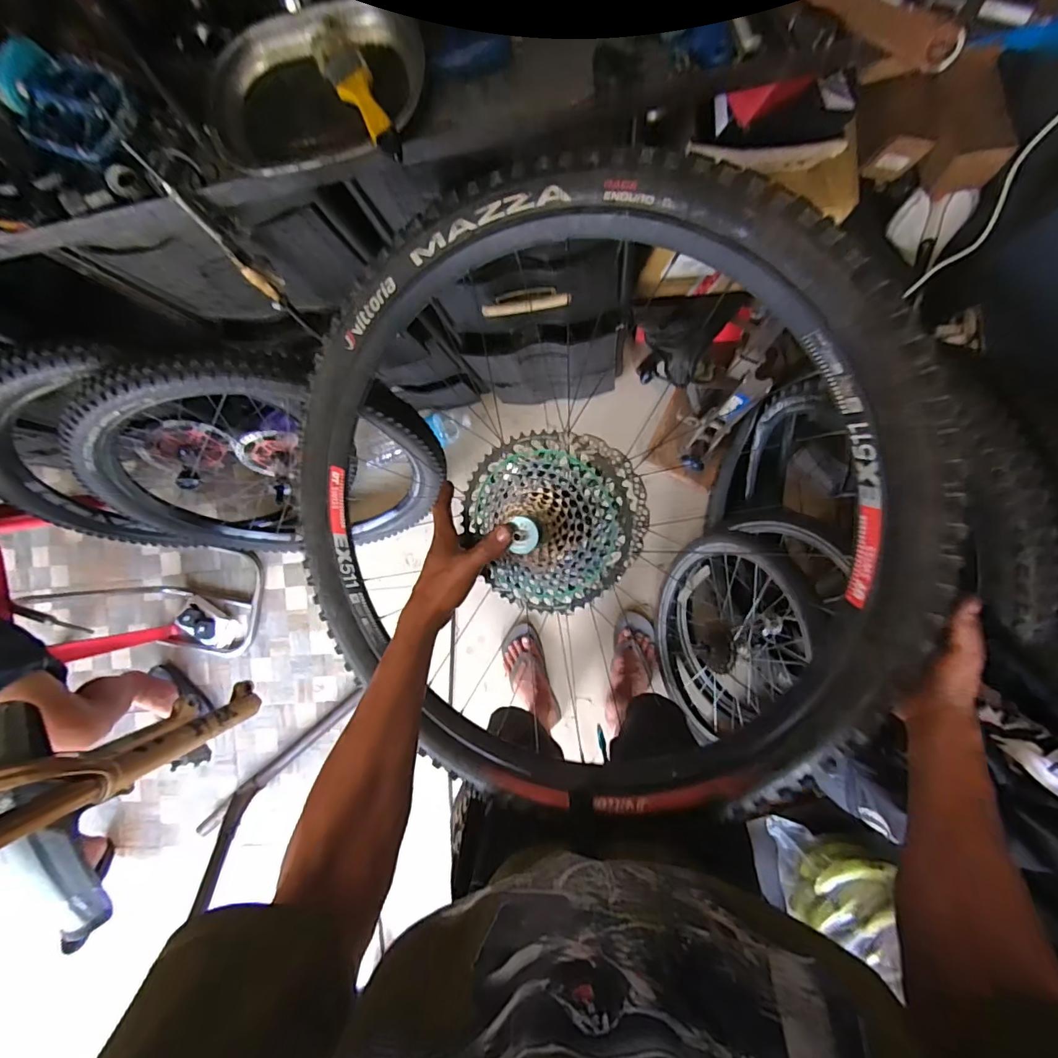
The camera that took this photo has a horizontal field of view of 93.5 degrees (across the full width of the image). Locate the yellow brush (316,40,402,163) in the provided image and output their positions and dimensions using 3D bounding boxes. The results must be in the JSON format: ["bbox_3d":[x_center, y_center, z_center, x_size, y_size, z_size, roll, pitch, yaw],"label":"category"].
[{"bbox_3d":[-0.156,-0.406,0.469,0.038,0.017,0.173,-31,73,7],"label":"yellow brush"}]

